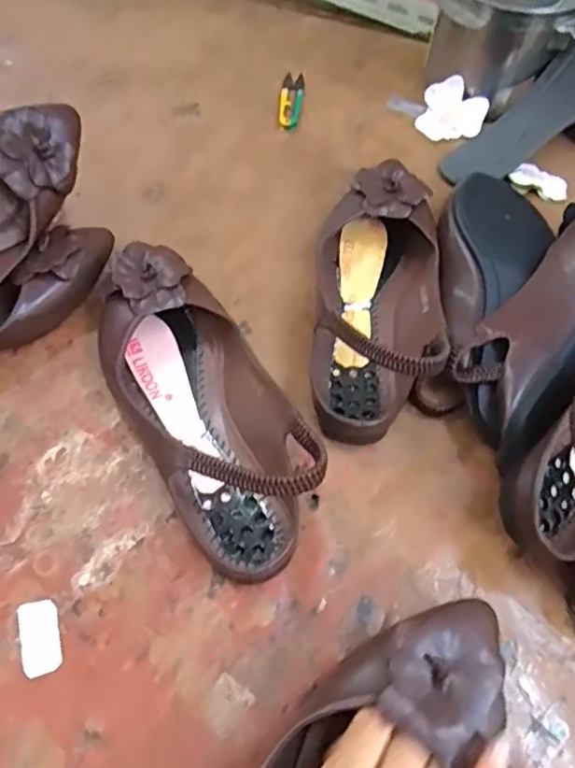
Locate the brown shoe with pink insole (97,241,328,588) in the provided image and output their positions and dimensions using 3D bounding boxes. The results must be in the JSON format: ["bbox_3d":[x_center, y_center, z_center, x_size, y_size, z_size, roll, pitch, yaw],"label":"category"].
[{"bbox_3d":[-0.061,0.004,0.405,0.095,0.061,0.249,-23,61,-15],"label":"brown shoe with pink insole"}]

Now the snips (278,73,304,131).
[{"bbox_3d":[0.004,-0.299,0.635,0.024,0.007,0.100,5,58,2],"label":"snips"}]

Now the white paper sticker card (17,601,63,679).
[{"bbox_3d":[-0.143,0.146,0.347,0.021,0.004,0.041,-10,59,-20],"label":"white paper sticker card"}]

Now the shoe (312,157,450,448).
[{"bbox_3d":[0.069,-0.072,0.452,0.090,0.065,0.239,6,58,3],"label":"shoe"}]

